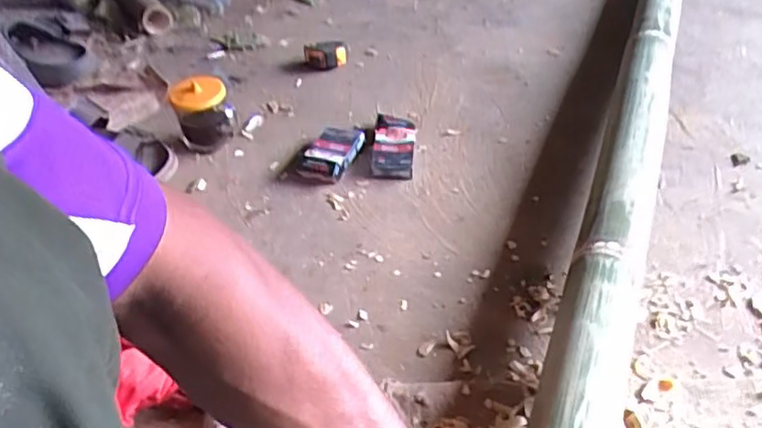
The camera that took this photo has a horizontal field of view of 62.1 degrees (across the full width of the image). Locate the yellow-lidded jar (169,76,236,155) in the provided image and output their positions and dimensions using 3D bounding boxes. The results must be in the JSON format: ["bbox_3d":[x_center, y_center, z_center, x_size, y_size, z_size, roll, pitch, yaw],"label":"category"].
[{"bbox_3d":[-0.253,-0.144,0.905,0.074,0.093,0.070,-2,41,2],"label":"yellow-lidded jar"}]

